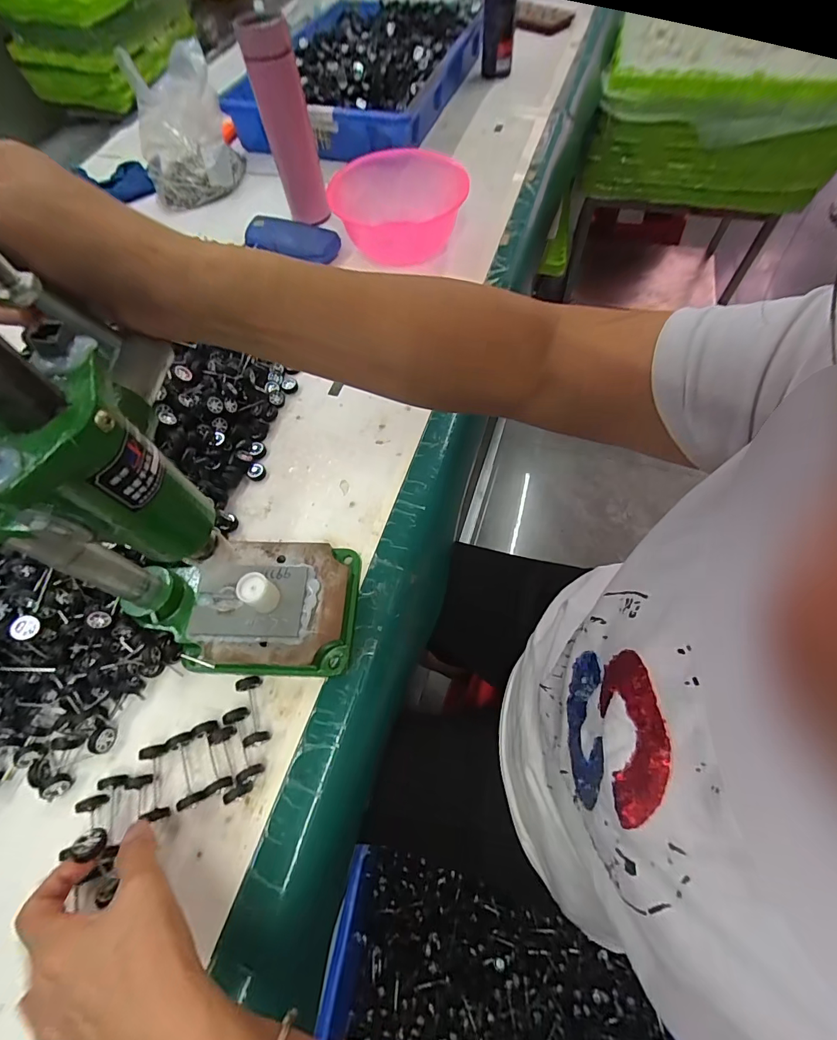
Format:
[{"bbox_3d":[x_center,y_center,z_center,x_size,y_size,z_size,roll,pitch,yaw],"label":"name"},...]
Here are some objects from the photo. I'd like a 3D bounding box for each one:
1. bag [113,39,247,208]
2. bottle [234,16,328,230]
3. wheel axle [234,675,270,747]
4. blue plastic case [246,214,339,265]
[{"bbox_3d":[-0.413,-0.682,0.751,0.163,0.143,0.216,-21,63,-8],"label":"bag"},{"bbox_3d":[-0.185,-0.556,0.630,0.067,0.225,0.059,-17,63,-6],"label":"bottle"},{"bbox_3d":[-0.139,0.158,0.360,0.020,0.014,0.053,-17,63,-6],"label":"wheel axle"},{"bbox_3d":[-0.198,-0.430,0.671,0.149,0.042,0.052,16,64,11],"label":"blue plastic case"}]

